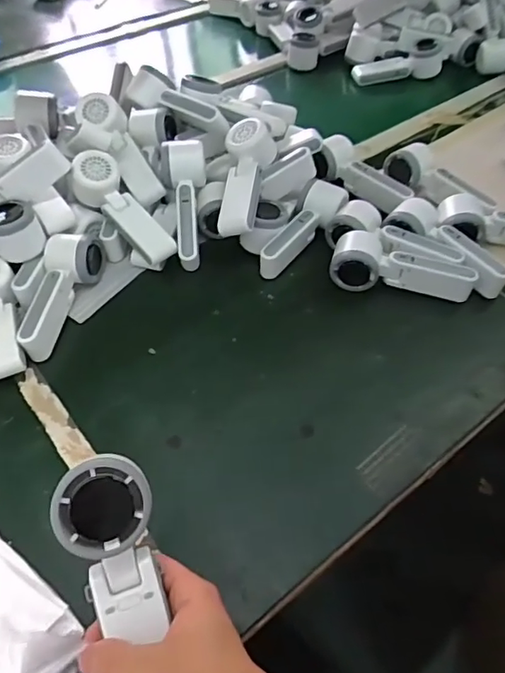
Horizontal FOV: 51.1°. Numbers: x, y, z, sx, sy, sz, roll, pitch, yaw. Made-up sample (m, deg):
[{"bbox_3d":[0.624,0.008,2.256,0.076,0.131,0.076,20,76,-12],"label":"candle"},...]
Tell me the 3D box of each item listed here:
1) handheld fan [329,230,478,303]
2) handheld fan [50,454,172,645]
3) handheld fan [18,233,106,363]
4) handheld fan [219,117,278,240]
[{"bbox_3d":[0.178,-0.089,0.650,0.170,0.049,0.076,3,50,3],"label":"handheld fan"},{"bbox_3d":[-0.079,0.153,0.320,0.054,0.026,0.159,-12,89,-10],"label":"handheld fan"},{"bbox_3d":[-0.216,-0.052,0.607,0.056,0.057,0.162,1,50,1],"label":"handheld fan"},{"bbox_3d":[-0.010,-0.198,0.656,0.058,0.041,0.164,7,67,6],"label":"handheld fan"}]

